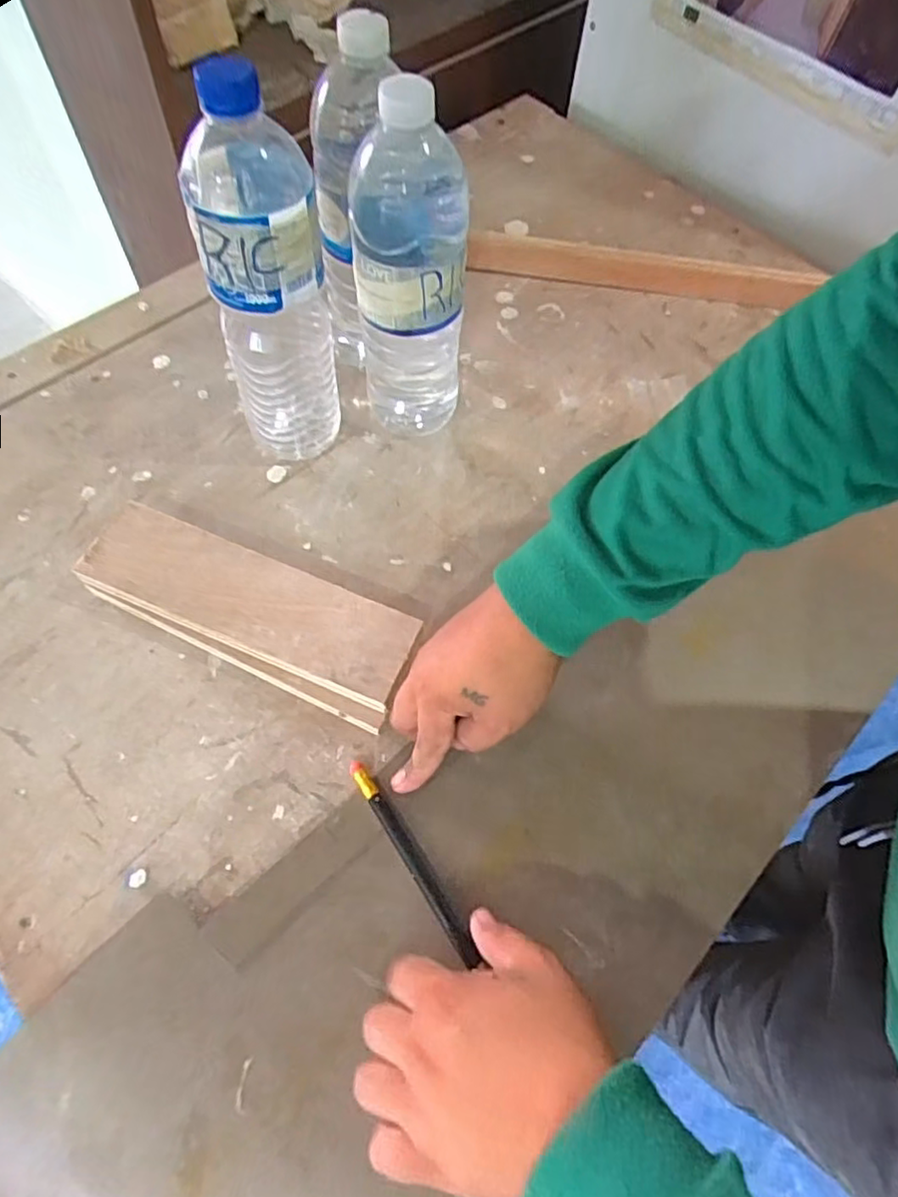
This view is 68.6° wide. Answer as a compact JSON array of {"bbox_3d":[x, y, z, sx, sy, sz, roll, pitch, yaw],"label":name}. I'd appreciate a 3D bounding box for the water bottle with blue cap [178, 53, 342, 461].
[{"bbox_3d":[-0.123,-0.206,0.458,0.071,0.268,0.074,-7,62,-7],"label":"water bottle with blue cap"}]

